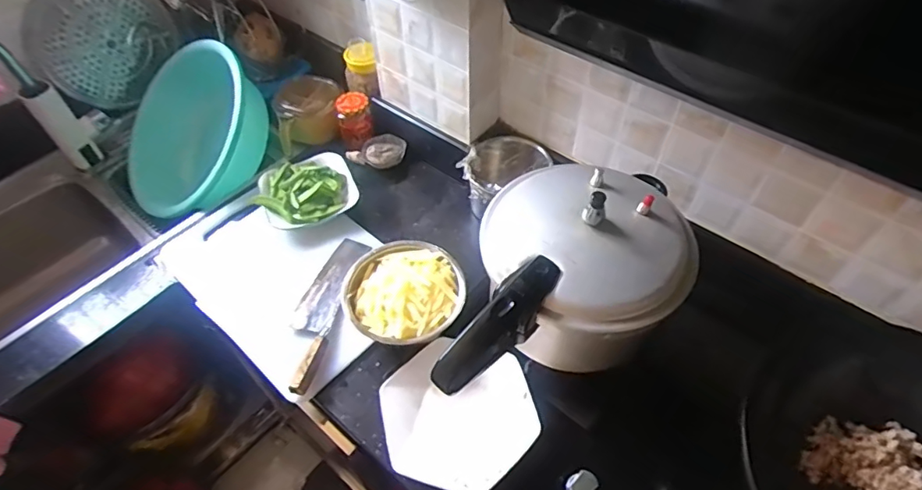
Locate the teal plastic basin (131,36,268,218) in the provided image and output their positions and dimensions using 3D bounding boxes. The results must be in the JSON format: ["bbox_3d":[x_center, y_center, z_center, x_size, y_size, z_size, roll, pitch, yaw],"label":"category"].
[{"bbox_3d":[-0.556,-0.242,1.154,0.390,0.164,0.388,-7,78,33],"label":"teal plastic basin"}]

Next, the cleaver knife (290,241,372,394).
[{"bbox_3d":[-0.233,0.099,0.875,0.074,0.029,0.302,9,52,8],"label":"cleaver knife"}]

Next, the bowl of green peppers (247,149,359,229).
[{"bbox_3d":[-0.302,-0.110,1.019,0.183,0.056,0.169,-21,54,-15],"label":"bowl of green peppers"}]

